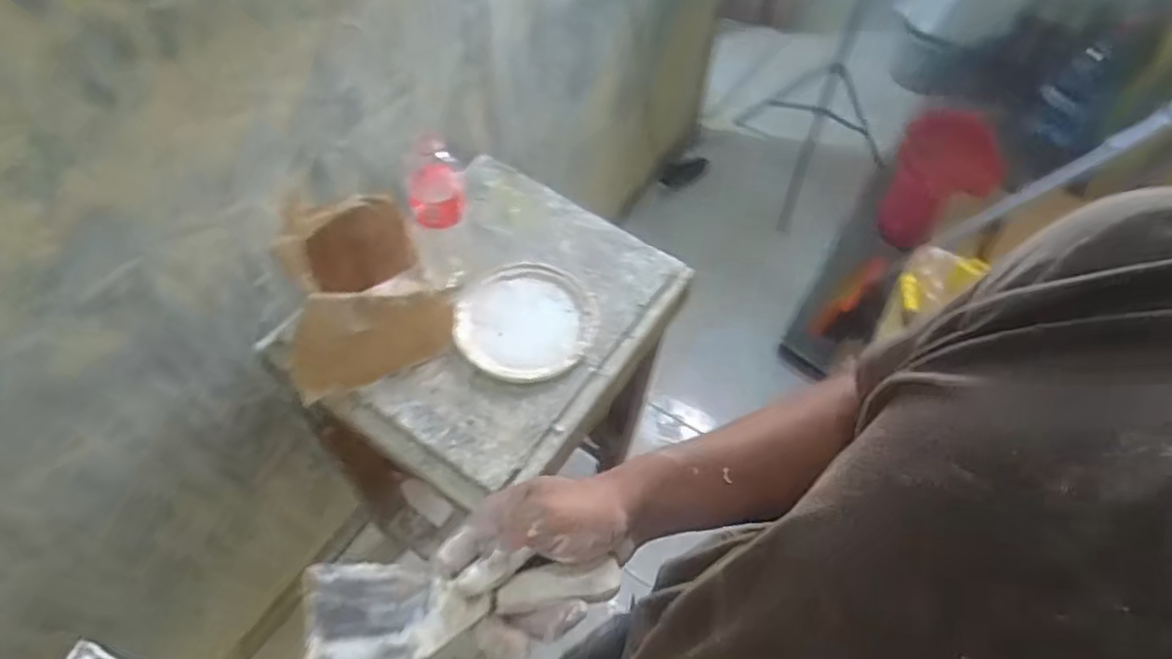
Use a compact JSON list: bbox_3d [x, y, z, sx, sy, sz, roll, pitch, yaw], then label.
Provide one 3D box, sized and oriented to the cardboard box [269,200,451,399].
[{"bbox_3d":[-0.257,-0.047,0.728,0.168,0.173,0.180,-18,58,-15],"label":"cardboard box"}]

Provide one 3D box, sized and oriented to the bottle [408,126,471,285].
[{"bbox_3d":[-0.180,-0.135,0.785,0.069,0.214,0.075,-15,58,-14],"label":"bottle"}]

